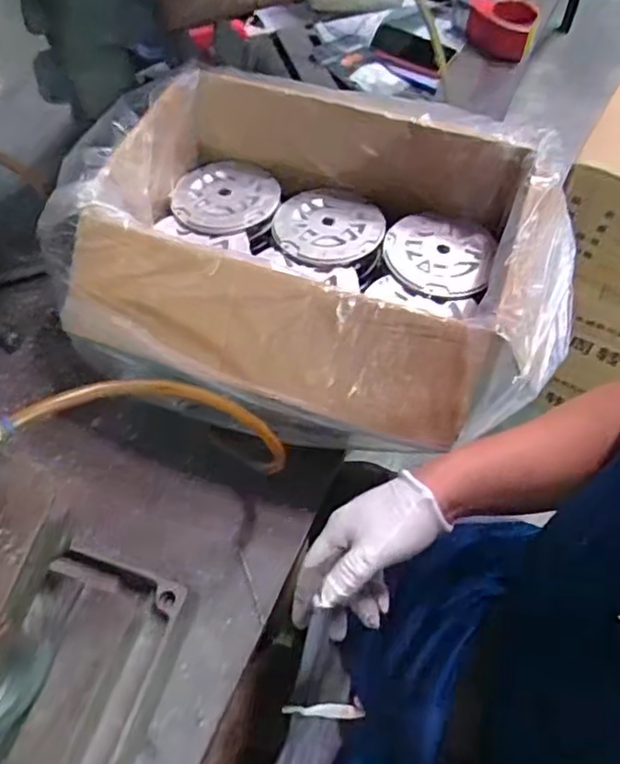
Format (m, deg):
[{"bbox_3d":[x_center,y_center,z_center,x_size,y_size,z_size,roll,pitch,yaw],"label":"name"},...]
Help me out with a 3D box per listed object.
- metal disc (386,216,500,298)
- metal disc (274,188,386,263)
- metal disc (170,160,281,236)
[{"bbox_3d":[0.153,-0.156,0.770,0.126,0.015,0.118,-1,60,2],"label":"metal disc"},{"bbox_3d":[0.023,-0.199,0.820,0.134,0.031,0.132,-1,60,2],"label":"metal disc"},{"bbox_3d":[-0.110,-0.238,0.838,0.129,0.013,0.127,-1,60,2],"label":"metal disc"}]

